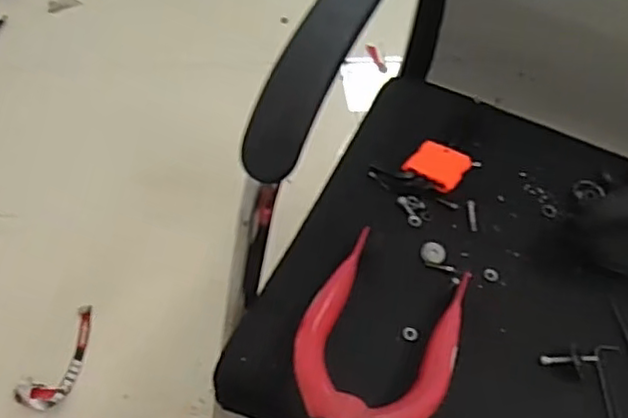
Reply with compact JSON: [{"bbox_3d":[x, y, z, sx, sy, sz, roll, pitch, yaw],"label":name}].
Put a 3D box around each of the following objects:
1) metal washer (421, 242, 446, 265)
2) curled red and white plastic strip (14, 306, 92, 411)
[{"bbox_3d":[0.114,0.042,0.628,0.023,0.006,0.021,2,56,-3],"label":"metal washer"},{"bbox_3d":[-0.375,0.227,0.991,0.061,0.027,0.165,24,58,11],"label":"curled red and white plastic strip"}]

